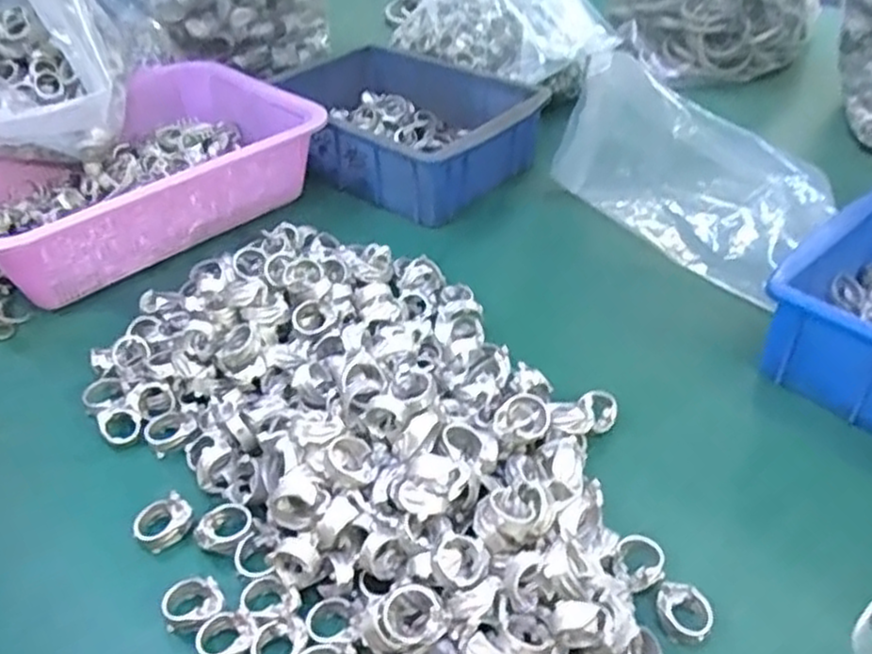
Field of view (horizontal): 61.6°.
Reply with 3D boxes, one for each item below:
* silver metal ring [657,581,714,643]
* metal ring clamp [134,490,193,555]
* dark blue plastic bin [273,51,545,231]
[{"bbox_3d":[0.117,0.136,0.346,0.025,0.014,0.025,-1,40,1],"label":"silver metal ring"},{"bbox_3d":[-0.146,0.105,0.391,0.030,0.018,0.023,-25,45,-25],"label":"metal ring clamp"},{"bbox_3d":[-0.039,-0.197,0.708,0.250,0.068,0.184,23,46,27],"label":"dark blue plastic bin"}]

